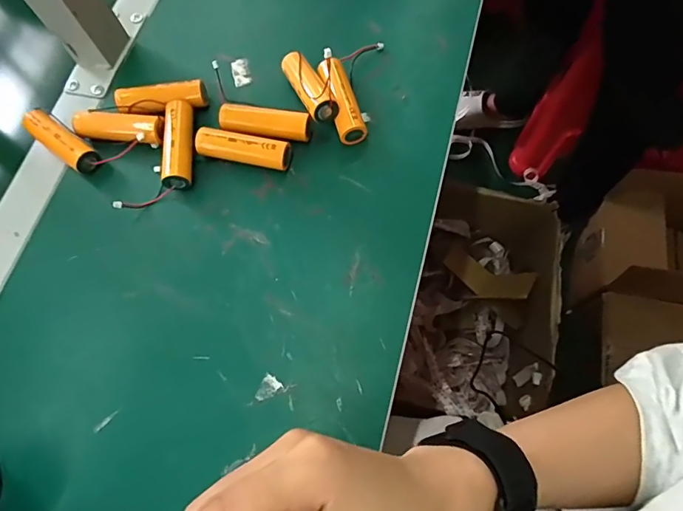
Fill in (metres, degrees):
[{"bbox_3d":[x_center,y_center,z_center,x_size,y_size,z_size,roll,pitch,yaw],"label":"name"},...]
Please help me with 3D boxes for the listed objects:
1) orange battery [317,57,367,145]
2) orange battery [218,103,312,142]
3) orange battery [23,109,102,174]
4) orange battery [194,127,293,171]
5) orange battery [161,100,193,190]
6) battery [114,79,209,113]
[{"bbox_3d":[0.000,-0.123,0.369,0.022,0.022,0.074,-17,70,-4],"label":"orange battery"},{"bbox_3d":[-0.061,-0.104,0.365,0.070,0.020,0.023,5,70,5],"label":"orange battery"},{"bbox_3d":[-0.227,-0.092,0.374,0.071,0.023,0.022,36,75,14],"label":"orange battery"},{"bbox_3d":[-0.077,-0.081,0.356,0.073,0.024,0.020,13,71,7],"label":"orange battery"},{"bbox_3d":[-0.129,-0.087,0.365,0.021,0.022,0.072,-6,70,0],"label":"orange battery"},{"bbox_3d":[-0.148,-0.128,0.382,0.073,0.024,0.023,-6,70,0],"label":"battery"}]

